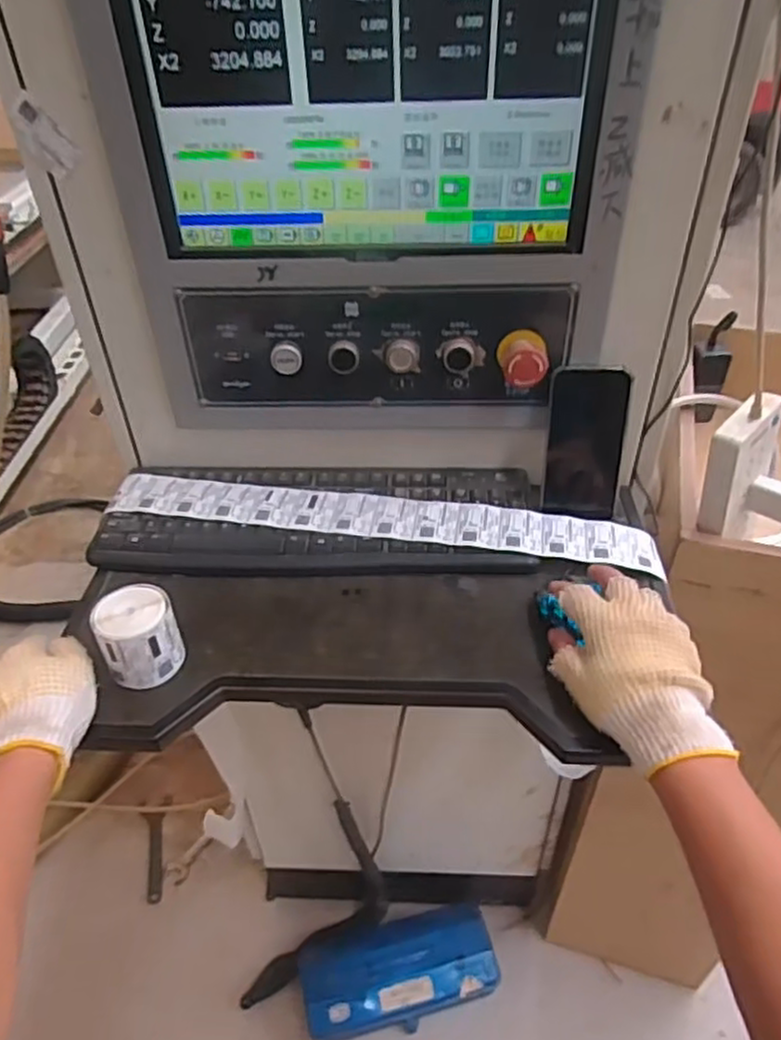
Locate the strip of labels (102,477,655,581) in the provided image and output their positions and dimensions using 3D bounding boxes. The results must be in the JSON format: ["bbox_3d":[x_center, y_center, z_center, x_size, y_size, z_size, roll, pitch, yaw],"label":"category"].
[{"bbox_3d":[-0.013,-0.002,0.712,0.543,0.013,0.060,6,47,8],"label":"strip of labels"}]

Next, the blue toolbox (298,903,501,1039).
[{"bbox_3d":[0.015,0.870,1.366,0.375,0.182,0.187,-6,40,-4],"label":"blue toolbox"}]

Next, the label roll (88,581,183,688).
[{"bbox_3d":[-0.209,0.096,0.587,0.063,0.064,0.059,-20,45,-20],"label":"label roll"}]

